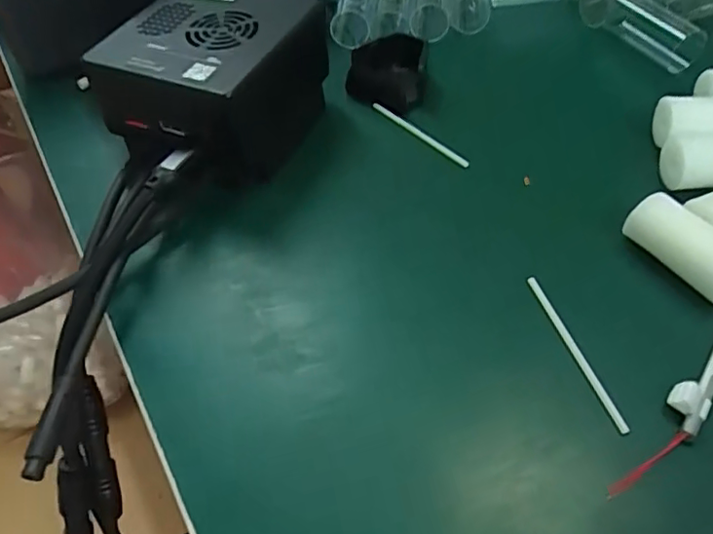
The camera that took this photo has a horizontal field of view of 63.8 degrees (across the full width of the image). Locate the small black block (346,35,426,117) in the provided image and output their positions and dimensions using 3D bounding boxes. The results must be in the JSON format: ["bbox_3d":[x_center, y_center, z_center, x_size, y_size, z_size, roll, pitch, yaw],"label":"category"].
[{"bbox_3d":[0.016,-0.095,0.281,0.036,0.020,0.036,11,52,12],"label":"small black block"}]

